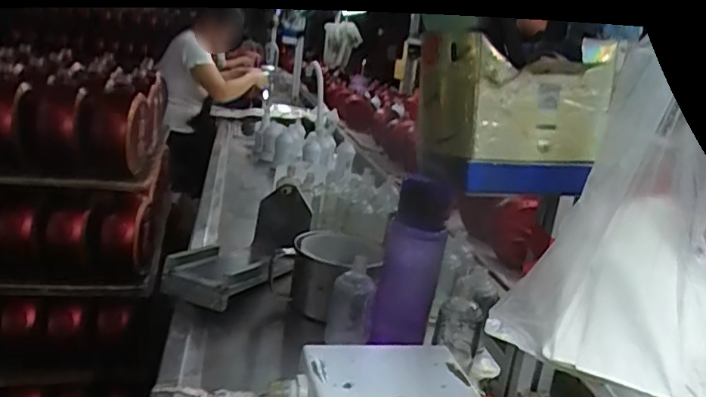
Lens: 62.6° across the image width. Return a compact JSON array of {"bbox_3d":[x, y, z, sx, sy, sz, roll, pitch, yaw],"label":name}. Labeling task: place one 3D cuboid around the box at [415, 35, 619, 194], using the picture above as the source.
[{"bbox_3d":[0.141,-0.077,0.538,0.148,0.132,0.089,4,15,-12],"label":"box"}]

